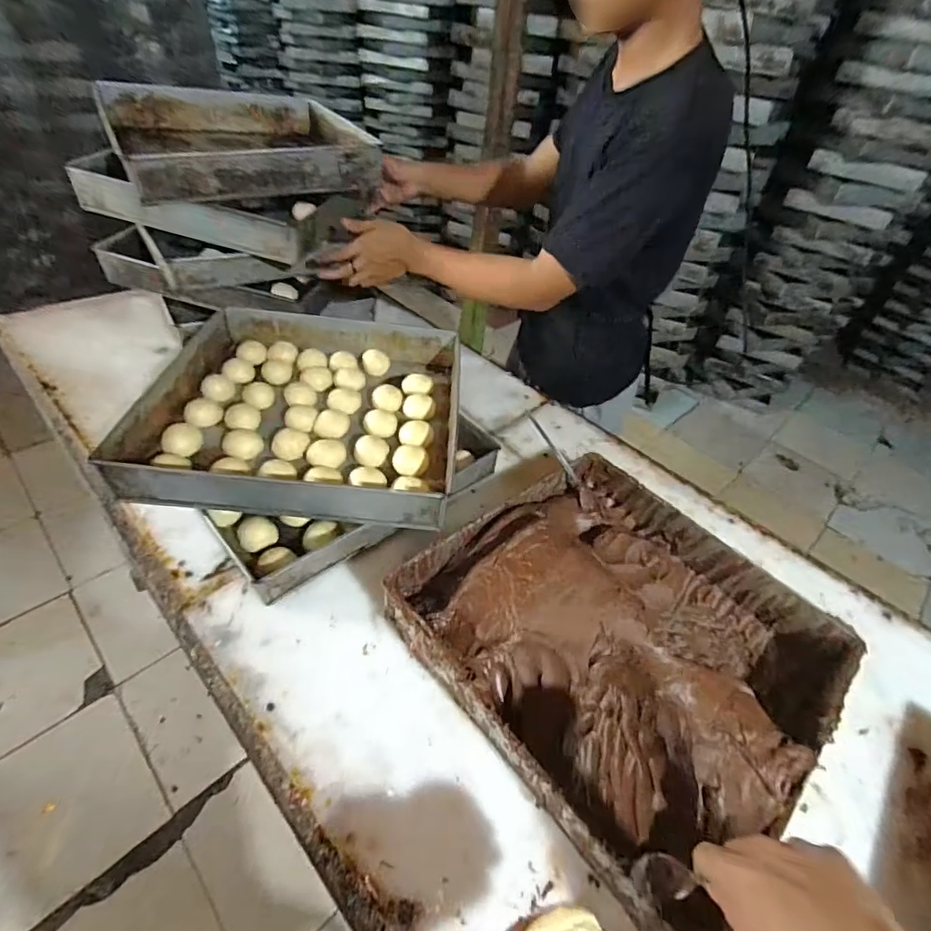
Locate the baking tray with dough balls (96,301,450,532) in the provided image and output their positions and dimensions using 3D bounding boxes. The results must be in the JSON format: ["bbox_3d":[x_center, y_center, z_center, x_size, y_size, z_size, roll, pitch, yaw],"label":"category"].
[{"bbox_3d":[-0.230,-0.093,0.746,0.402,0.079,0.426,5,44,-3],"label":"baking tray with dough balls"}]

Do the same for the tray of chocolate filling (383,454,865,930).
[{"bbox_3d":[0.184,0.187,0.585,0.408,0.105,0.415,-30,55,-33],"label":"tray of chocolate filling"}]

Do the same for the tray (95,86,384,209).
[{"bbox_3d":[-0.417,-0.603,0.934,0.429,0.097,0.426,-15,48,-23],"label":"tray"}]

